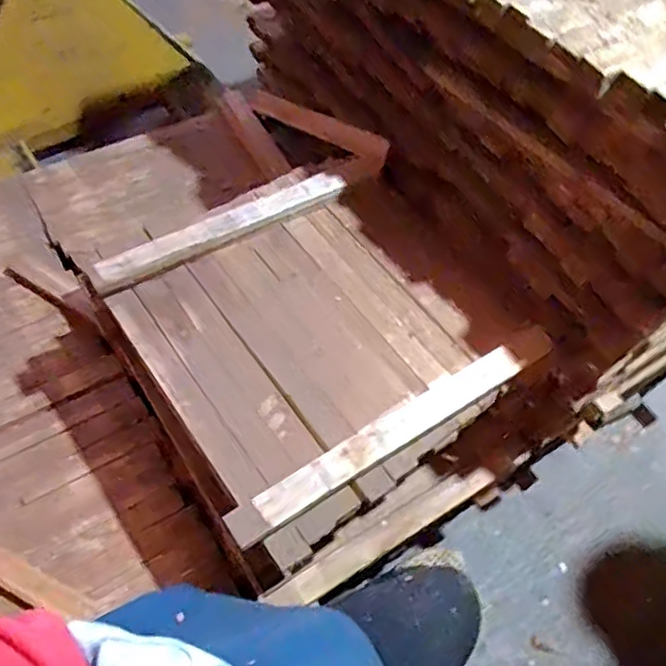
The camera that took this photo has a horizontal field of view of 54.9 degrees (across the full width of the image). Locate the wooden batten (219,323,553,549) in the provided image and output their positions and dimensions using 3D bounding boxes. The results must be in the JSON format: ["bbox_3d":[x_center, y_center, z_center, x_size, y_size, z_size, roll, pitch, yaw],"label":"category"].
[{"bbox_3d":[0.089,0.115,0.809,0.490,0.025,0.048,-28,63,-20],"label":"wooden batten"}]

